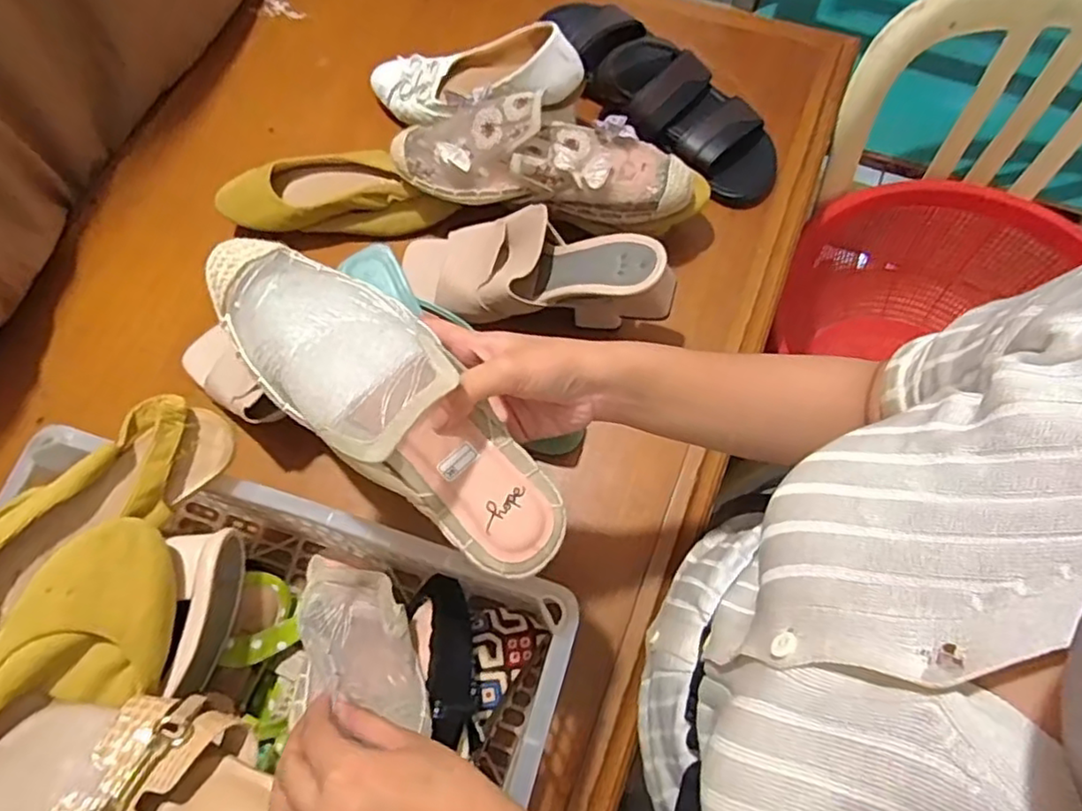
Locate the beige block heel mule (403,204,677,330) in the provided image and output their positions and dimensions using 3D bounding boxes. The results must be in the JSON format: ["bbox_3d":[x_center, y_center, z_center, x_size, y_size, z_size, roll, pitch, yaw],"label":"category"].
[{"bbox_3d":[-0.014,-0.131,0.613,0.272,0.129,0.108,10,70,7],"label":"beige block heel mule"}]

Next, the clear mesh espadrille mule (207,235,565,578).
[{"bbox_3d":[-0.079,-0.003,0.350,0.243,0.066,0.081,44,76,-6],"label":"clear mesh espadrille mule"}]

